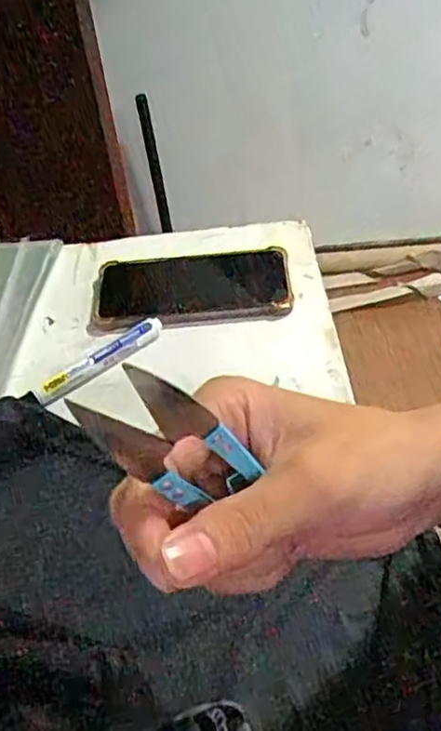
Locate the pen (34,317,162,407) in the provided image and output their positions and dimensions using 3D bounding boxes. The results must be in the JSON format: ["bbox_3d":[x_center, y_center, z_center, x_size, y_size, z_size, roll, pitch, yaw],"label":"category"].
[{"bbox_3d":[-0.094,-0.005,0.539,0.112,0.017,0.019,-33,51,-22],"label":"pen"}]

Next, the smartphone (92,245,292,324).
[{"bbox_3d":[-0.025,-0.072,0.593,0.166,0.017,0.083,-9,47,-1],"label":"smartphone"}]

